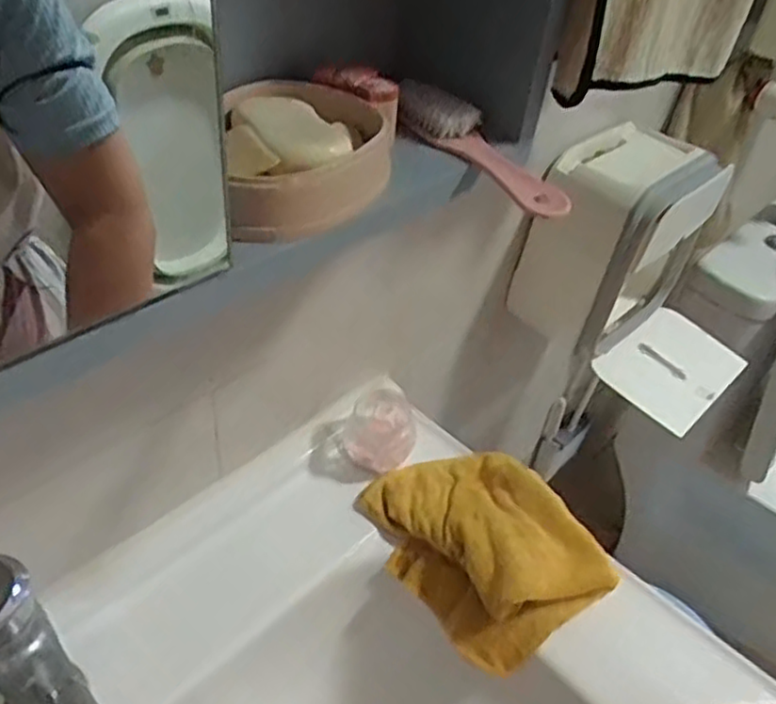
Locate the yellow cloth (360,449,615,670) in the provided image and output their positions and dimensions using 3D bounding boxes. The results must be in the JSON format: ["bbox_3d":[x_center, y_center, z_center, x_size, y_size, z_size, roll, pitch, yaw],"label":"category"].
[{"bbox_3d":[0.082,0.159,0.610,0.134,0.063,0.185,-20,48,-28],"label":"yellow cloth"}]

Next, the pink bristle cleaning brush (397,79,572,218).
[{"bbox_3d":[0.045,-0.128,0.428,0.041,0.025,0.158,-18,46,-26],"label":"pink bristle cleaning brush"}]

